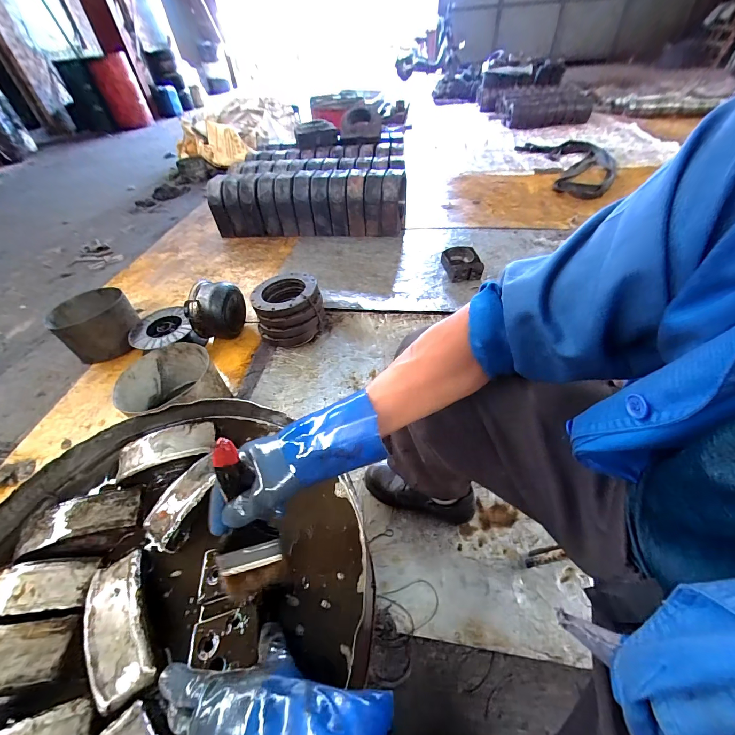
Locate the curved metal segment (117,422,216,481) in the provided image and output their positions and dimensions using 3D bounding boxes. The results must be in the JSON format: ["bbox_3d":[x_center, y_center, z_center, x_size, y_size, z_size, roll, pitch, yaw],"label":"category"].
[{"bbox_3d":[-0.340,0.134,0.554,0.153,0.027,0.060,-15,47,-10],"label":"curved metal segment"}]

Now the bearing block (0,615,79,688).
[{"bbox_3d":[-0.432,0.333,0.377,0.152,0.026,0.060,-10,46,-4],"label":"bearing block"}]

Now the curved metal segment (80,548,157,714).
[{"bbox_3d":[-0.300,0.303,0.398,0.065,0.025,0.156,-27,50,-20],"label":"curved metal segment"}]

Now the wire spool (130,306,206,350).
[{"bbox_3d":[-0.802,-0.124,1.317,0.226,0.104,0.246,-35,53,-26],"label":"wire spool"}]

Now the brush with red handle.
[{"bbox_3d":[-0.136,0.172,0.368,0.063,0.209,0.025,-4,17,1],"label":"brush with red handle"}]

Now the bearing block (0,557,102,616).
[{"bbox_3d":[-0.440,0.286,0.428,0.148,0.025,0.058,-9,46,-4],"label":"bearing block"}]

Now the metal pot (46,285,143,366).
[{"bbox_3d":[-1.076,-0.167,1.329,0.337,0.197,0.265,31,56,30],"label":"metal pot"}]

